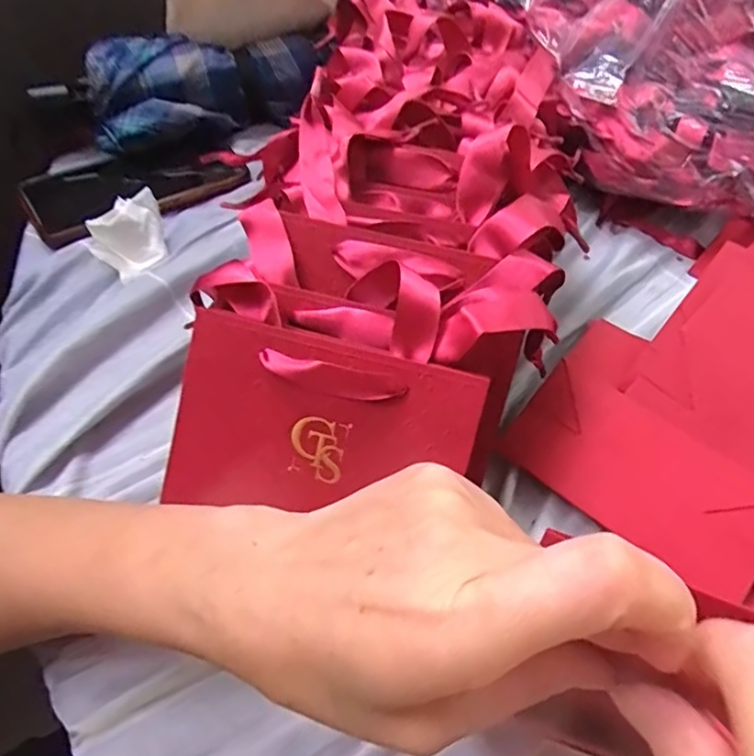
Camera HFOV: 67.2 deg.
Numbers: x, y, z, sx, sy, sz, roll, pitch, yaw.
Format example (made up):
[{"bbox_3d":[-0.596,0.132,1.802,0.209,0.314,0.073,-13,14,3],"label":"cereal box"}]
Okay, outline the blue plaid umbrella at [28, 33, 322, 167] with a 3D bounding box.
[{"bbox_3d":[-0.164,-0.250,0.491,0.223,0.065,0.086,-21,59,-19],"label":"blue plaid umbrella"}]

